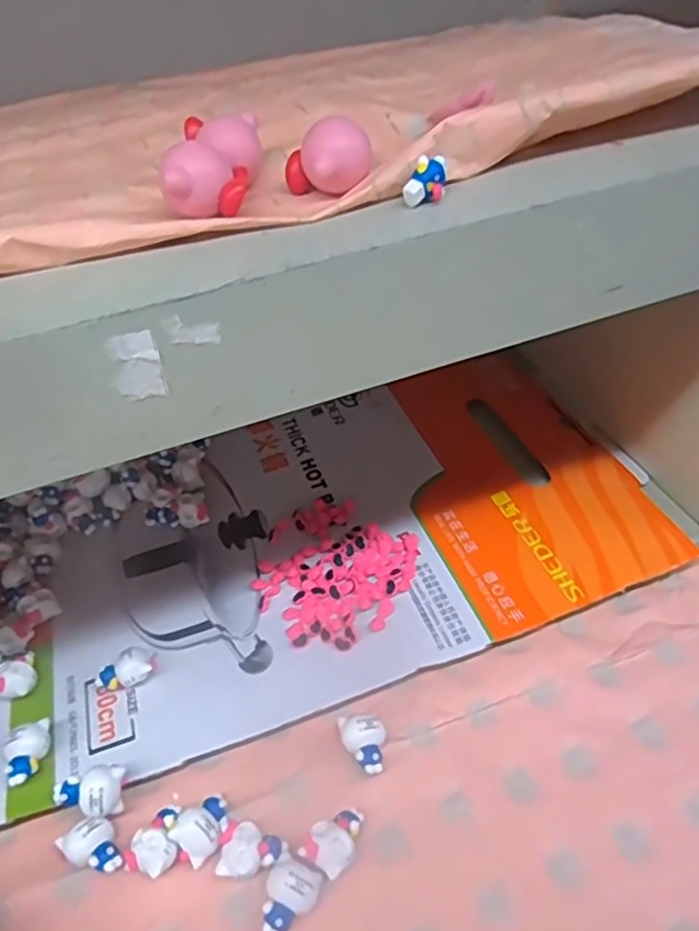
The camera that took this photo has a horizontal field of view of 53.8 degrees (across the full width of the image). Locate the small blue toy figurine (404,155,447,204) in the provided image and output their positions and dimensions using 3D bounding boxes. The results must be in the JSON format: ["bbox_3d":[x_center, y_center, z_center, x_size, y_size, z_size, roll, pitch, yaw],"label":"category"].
[{"bbox_3d":[0.030,-0.112,0.272,0.010,0.015,0.016,29,55,33],"label":"small blue toy figurine"}]

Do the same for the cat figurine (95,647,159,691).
[{"bbox_3d":[-0.137,0.130,0.431,0.036,0.023,0.023,-37,52,-28],"label":"cat figurine"}]

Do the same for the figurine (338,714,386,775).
[{"bbox_3d":[0.009,0.158,0.391,0.024,0.013,0.031,-12,45,-6],"label":"figurine"}]

